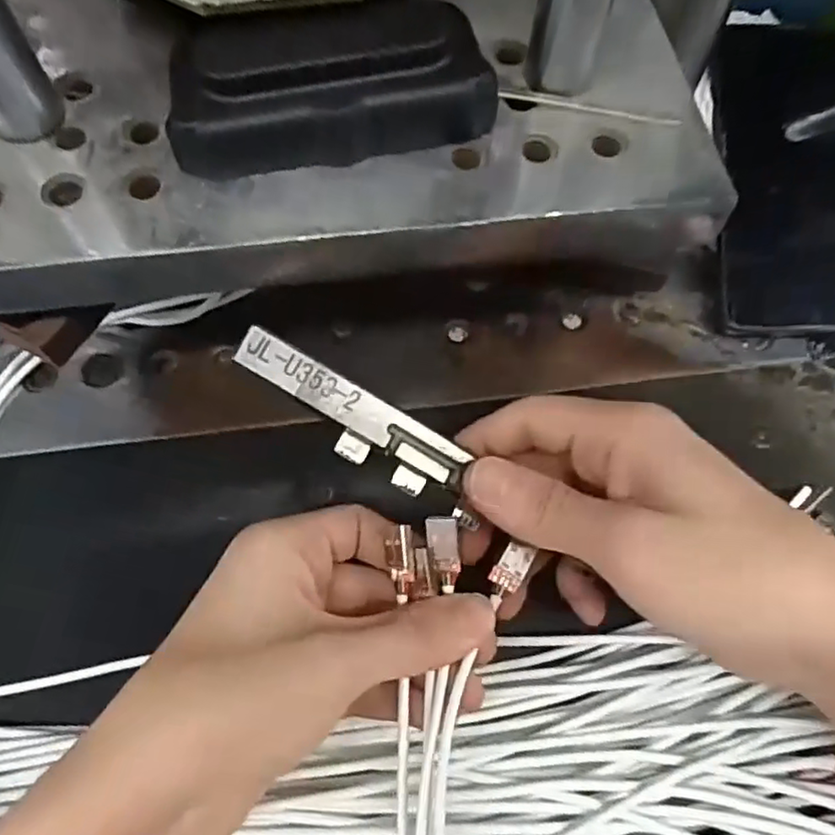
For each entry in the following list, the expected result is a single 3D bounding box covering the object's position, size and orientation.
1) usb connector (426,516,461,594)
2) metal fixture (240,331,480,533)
[{"bbox_3d":[0.010,0.050,0.241,0.011,0.004,0.027,-8,89,-4],"label":"usb connector"},{"bbox_3d":[-0.018,0.004,0.235,0.103,0.013,0.023,35,66,-8],"label":"metal fixture"}]

